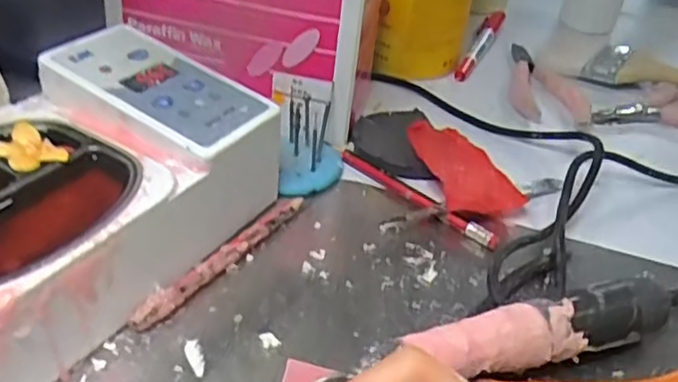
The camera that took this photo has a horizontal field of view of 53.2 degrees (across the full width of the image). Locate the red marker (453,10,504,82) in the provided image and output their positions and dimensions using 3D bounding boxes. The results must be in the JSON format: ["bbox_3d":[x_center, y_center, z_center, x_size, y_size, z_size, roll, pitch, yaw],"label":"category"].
[{"bbox_3d":[0.117,-0.121,0.558,0.016,0.014,0.139,17,36,13],"label":"red marker"}]

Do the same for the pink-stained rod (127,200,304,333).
[{"bbox_3d":[-0.054,0.031,0.320,0.009,0.009,0.110,25,39,24],"label":"pink-stained rod"}]

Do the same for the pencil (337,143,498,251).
[{"bbox_3d":[0.041,0.002,0.383,0.010,0.009,0.114,-26,47,-38],"label":"pencil"}]

